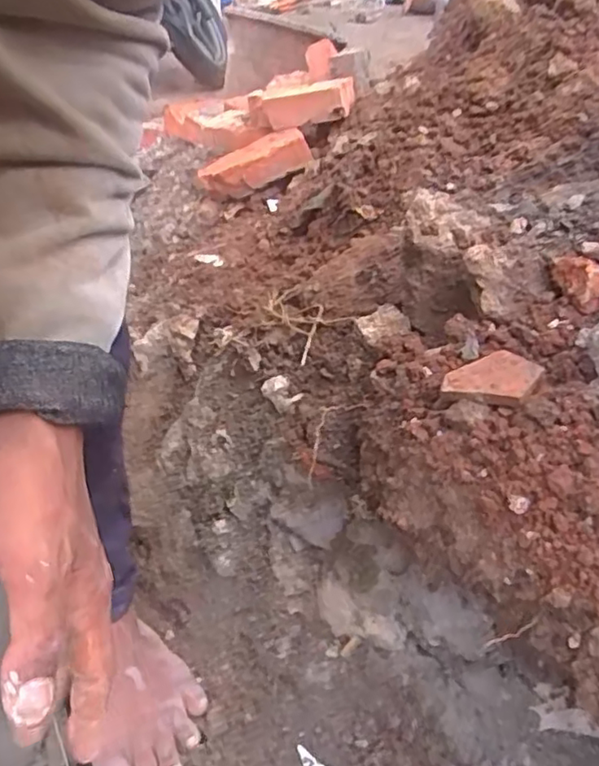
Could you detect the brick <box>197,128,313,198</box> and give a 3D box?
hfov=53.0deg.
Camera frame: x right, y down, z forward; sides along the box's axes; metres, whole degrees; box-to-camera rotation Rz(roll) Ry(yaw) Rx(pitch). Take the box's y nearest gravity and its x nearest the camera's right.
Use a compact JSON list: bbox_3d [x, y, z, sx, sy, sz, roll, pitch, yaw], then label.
[{"bbox_3d":[-0.062,-0.302,0.830,0.157,0.054,0.062,-17,33,12],"label":"brick"}]

